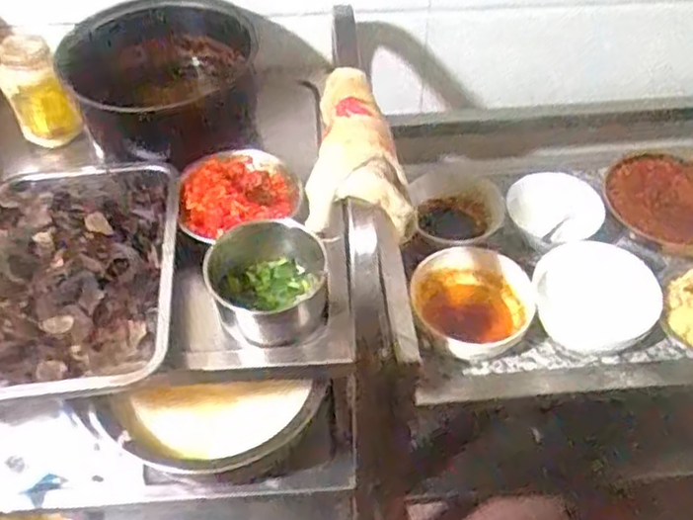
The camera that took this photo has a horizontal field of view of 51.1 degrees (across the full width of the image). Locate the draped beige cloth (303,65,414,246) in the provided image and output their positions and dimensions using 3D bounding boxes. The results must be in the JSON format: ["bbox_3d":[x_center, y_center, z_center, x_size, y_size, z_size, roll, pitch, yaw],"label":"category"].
[{"bbox_3d":[0.016,-0.120,0.736,0.103,0.073,0.206,1,50,1],"label":"draped beige cloth"}]

